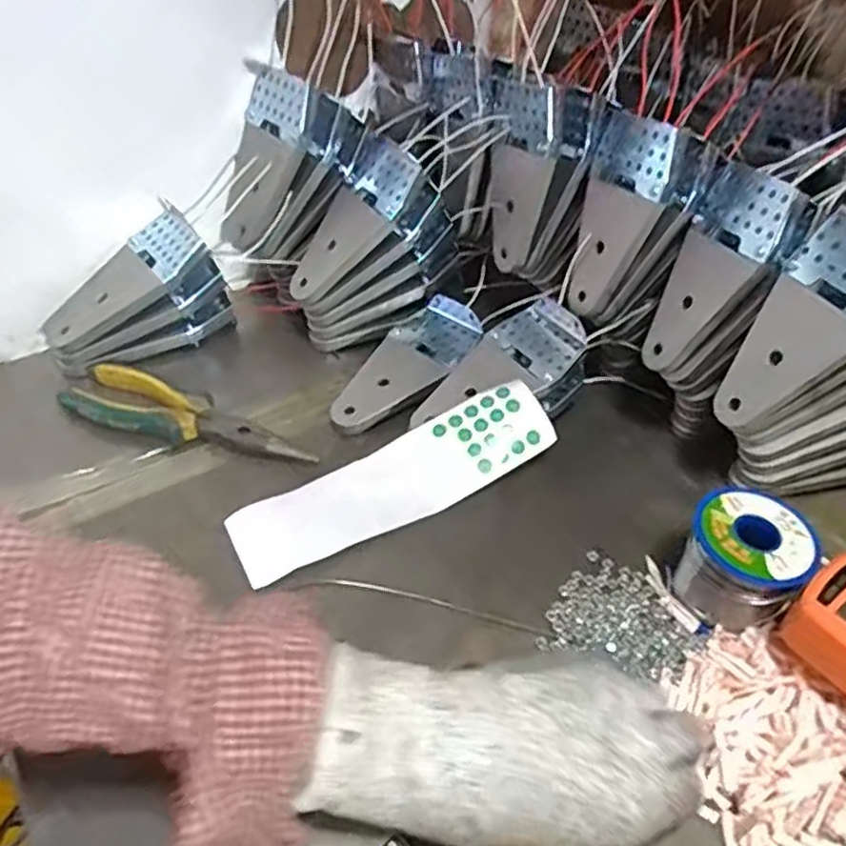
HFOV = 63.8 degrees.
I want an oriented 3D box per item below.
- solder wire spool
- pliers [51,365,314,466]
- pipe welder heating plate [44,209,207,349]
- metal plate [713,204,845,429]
[{"bbox_3d":[0.183,0.081,0.396,0.060,0.060,0.064,1,45,-1],"label":"solder wire spool"},{"bbox_3d":[-0.169,-0.002,0.493,0.187,0.018,0.049,17,47,14],"label":"pliers"},{"bbox_3d":[-0.238,-0.107,0.531,0.146,0.022,0.057,-36,51,3],"label":"pipe welder heating plate"},{"bbox_3d":[0.225,-0.053,0.402,0.012,0.134,0.065,1,37,-42],"label":"metal plate"}]

